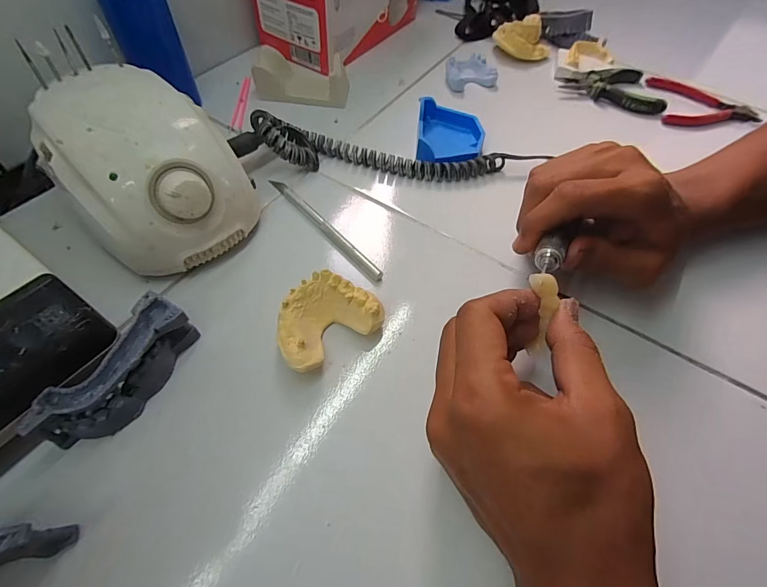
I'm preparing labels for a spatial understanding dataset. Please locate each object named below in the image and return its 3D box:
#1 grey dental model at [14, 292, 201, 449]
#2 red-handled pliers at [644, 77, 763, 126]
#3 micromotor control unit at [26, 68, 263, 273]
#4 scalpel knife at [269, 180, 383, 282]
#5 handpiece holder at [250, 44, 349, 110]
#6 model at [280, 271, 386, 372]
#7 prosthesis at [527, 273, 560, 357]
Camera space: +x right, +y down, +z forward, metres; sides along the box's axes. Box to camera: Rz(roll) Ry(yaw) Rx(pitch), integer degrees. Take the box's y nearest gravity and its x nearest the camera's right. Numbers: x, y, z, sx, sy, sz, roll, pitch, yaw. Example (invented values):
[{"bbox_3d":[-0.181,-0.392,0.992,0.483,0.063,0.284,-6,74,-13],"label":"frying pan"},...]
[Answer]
[{"bbox_3d":[-0.146,0.045,0.214,0.027,0.032,0.086,25,58,12],"label":"grey dental model"},{"bbox_3d":[0.374,-0.219,0.445,0.114,0.012,0.086,10,56,2],"label":"red-handled pliers"},{"bbox_3d":[-0.161,-0.087,0.269,0.104,0.082,0.131,-38,67,-25],"label":"micromotor control unit"},{"bbox_3d":[-0.048,-0.054,0.302,0.008,0.006,0.133,-37,66,-25],"label":"scalpel knife"},{"bbox_3d":[-0.085,-0.232,0.407,0.095,0.031,0.061,2,56,-3],"label":"handpiece holder"},{"bbox_3d":[-0.039,0.014,0.244,0.065,0.023,0.052,-30,64,-22],"label":"model"},{"bbox_3d":[0.089,0.013,0.215,0.013,0.052,0.008,-8,26,-10],"label":"prosthesis"}]

